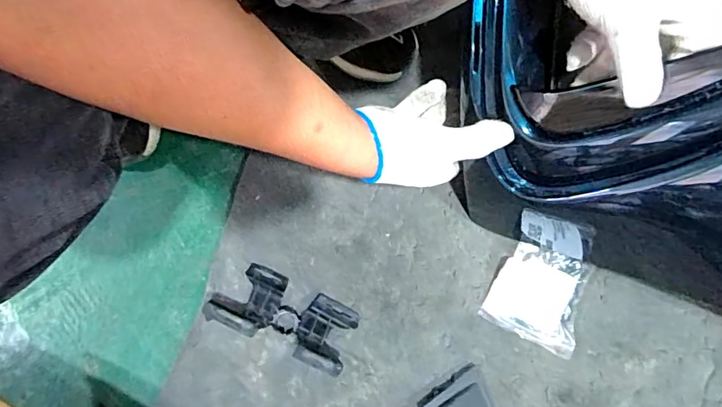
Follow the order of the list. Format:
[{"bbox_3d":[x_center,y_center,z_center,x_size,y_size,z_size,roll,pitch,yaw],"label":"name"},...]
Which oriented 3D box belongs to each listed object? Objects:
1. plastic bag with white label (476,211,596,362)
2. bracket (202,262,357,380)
[{"bbox_3d":[0.213,0.087,0.546,0.104,0.028,0.142,25,78,4],"label":"plastic bag with white label"},{"bbox_3d":[-0.085,0.124,0.522,0.157,0.046,0.071,25,78,4],"label":"bracket"}]

